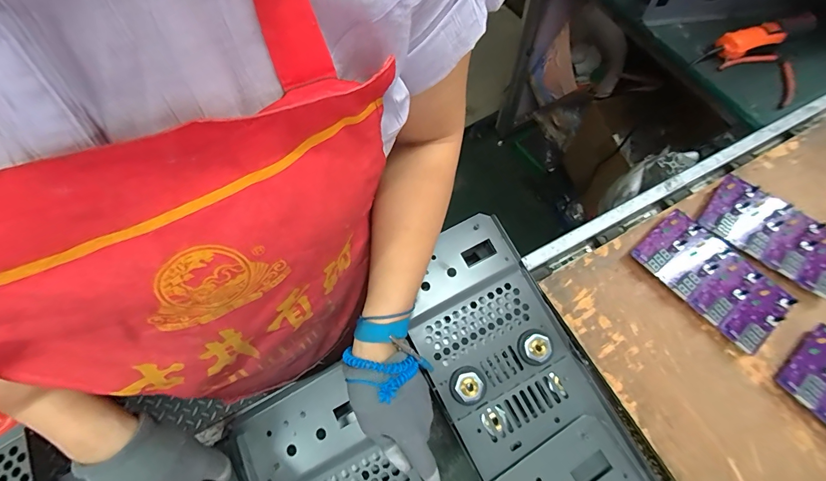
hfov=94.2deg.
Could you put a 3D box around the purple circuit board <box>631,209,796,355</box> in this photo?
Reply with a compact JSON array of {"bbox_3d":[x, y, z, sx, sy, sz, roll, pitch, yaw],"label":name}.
[{"bbox_3d":[0.415,0.050,0.539,0.109,0.028,0.183,-38,71,-14],"label":"purple circuit board"}]

